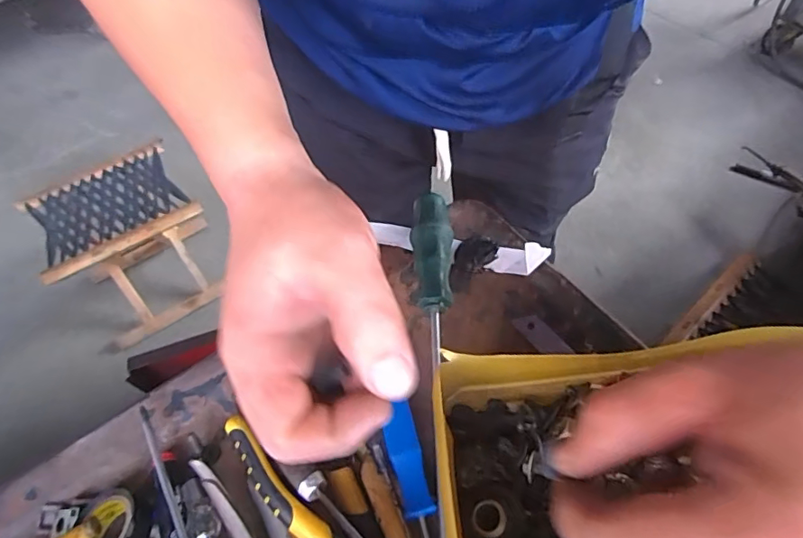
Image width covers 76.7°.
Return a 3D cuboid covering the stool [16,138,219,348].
[{"bbox_3d":[-0.638,-0.054,1.236,0.320,0.315,0.285,-29,60,-17],"label":"stool"}]

